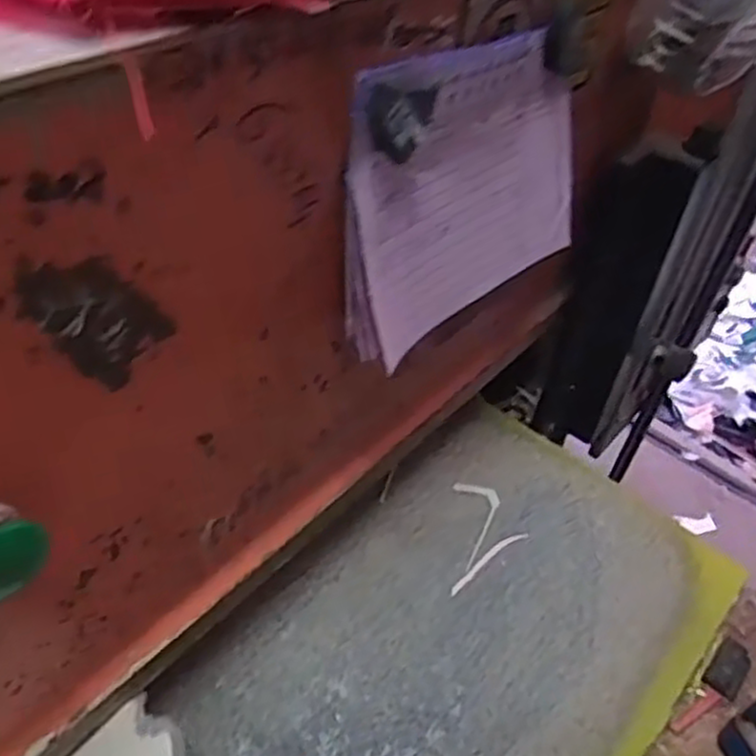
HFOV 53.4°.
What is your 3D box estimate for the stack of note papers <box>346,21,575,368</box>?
[{"bbox_3d":[0.063,-0.116,0.444,0.039,0.155,0.214,32,48,25],"label":"stack of note papers"}]

